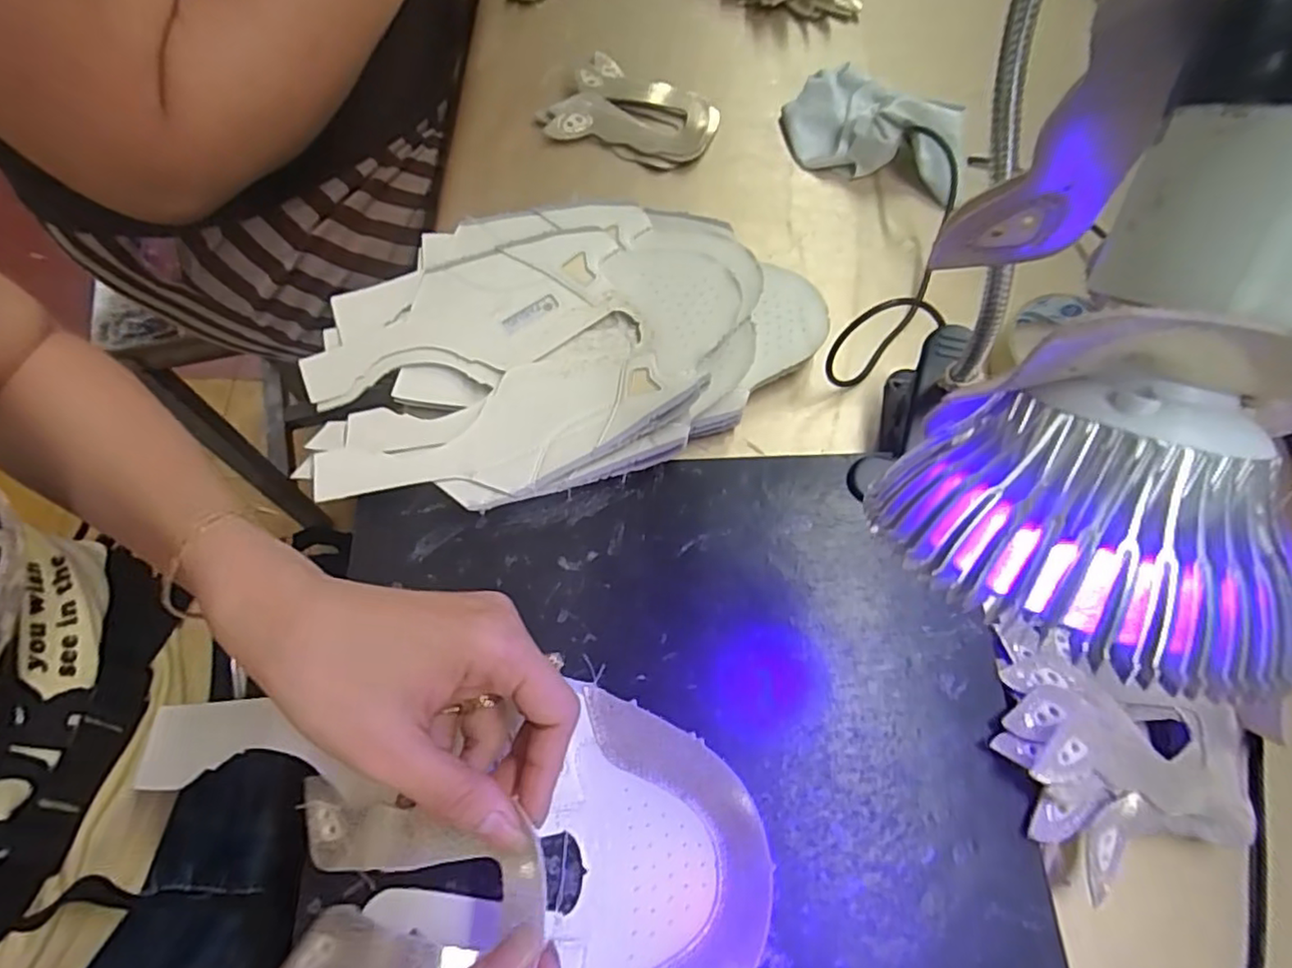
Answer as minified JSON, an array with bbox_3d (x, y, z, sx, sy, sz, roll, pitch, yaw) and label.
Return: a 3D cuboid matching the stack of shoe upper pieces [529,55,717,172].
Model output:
[{"bbox_3d":[-0.009,-0.269,0.469,0.117,0.014,0.079,22,67,6],"label":"stack of shoe upper pieces"}]

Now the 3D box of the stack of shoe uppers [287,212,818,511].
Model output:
[{"bbox_3d":[-0.046,-0.084,0.370,0.283,0.041,0.192,-16,68,-10],"label":"stack of shoe uppers"}]

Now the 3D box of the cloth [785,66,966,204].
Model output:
[{"bbox_3d":[0.167,-0.261,0.462,0.131,0.040,0.093,22,67,6],"label":"cloth"}]

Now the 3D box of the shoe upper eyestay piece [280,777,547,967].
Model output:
[{"bbox_3d":[-0.086,0.148,0.238,0.098,0.037,0.067,1,67,-3],"label":"shoe upper eyestay piece"}]

